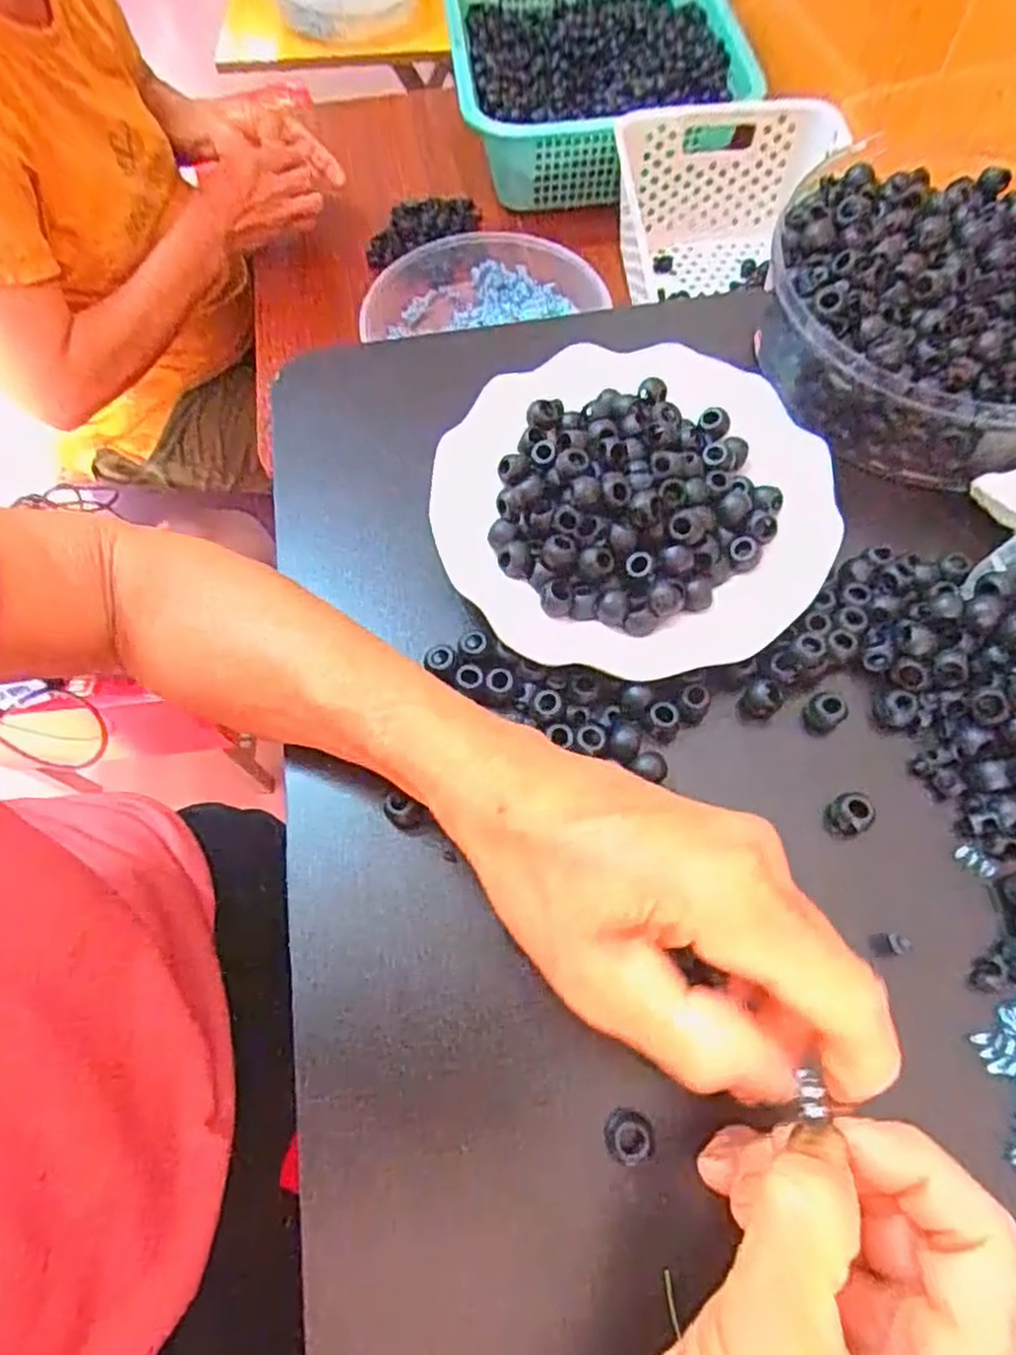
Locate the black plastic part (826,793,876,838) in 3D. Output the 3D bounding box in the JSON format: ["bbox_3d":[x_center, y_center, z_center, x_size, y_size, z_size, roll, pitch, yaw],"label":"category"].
[{"bbox_3d":[0.136,0.055,0.291,0.012,0.019,0.015,-28,67,-11],"label":"black plastic part"}]

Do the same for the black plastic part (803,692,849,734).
[{"bbox_3d":[0.135,0.014,0.310,0.014,0.016,0.014,-1,65,2],"label":"black plastic part"}]

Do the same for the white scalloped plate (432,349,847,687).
[{"bbox_3d":[0.059,-0.084,0.341,0.180,0.034,0.177,-1,65,2],"label":"white scalloped plate"}]

